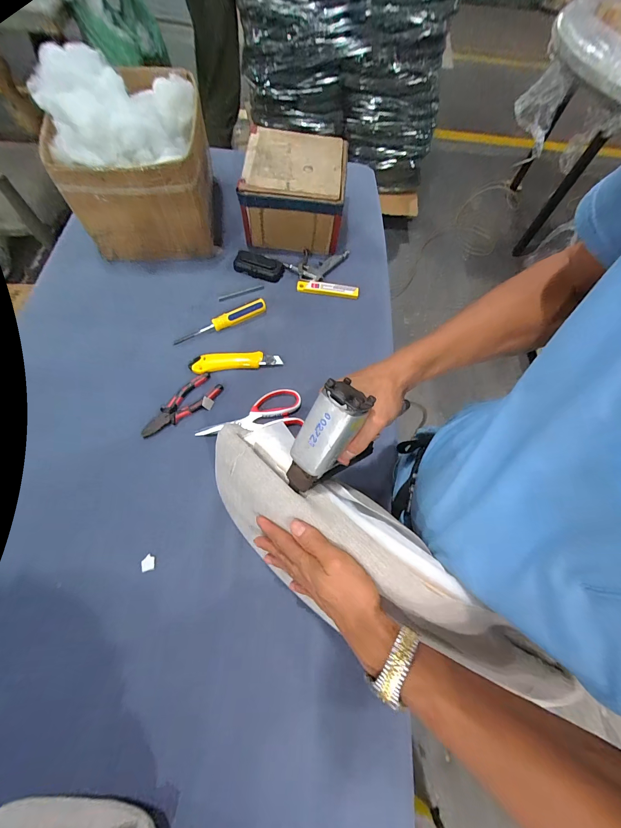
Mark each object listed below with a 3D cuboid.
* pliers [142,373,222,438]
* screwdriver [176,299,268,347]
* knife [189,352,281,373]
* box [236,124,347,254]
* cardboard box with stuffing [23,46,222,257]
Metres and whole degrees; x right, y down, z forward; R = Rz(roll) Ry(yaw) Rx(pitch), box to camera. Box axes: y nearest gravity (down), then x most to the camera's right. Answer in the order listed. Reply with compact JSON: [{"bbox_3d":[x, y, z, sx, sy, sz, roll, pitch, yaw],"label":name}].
[{"bbox_3d":[-0.233,-0.013,0.568,0.053,0.012,0.153,43,72,13],"label":"pliers"},{"bbox_3d":[-0.180,-0.184,0.634,0.192,0.024,0.028,-28,72,-14],"label":"screwdriver"},{"bbox_3d":[-0.143,-0.102,0.608,0.170,0.014,0.034,-5,68,-5],"label":"knife"},{"bbox_3d":[-0.034,-0.503,0.721,0.212,0.131,0.212,5,68,-1],"label":"box"},{"bbox_3d":[-0.343,-0.491,0.631,0.265,0.247,0.231,-4,68,-5],"label":"cardboard box with stuffing"}]

